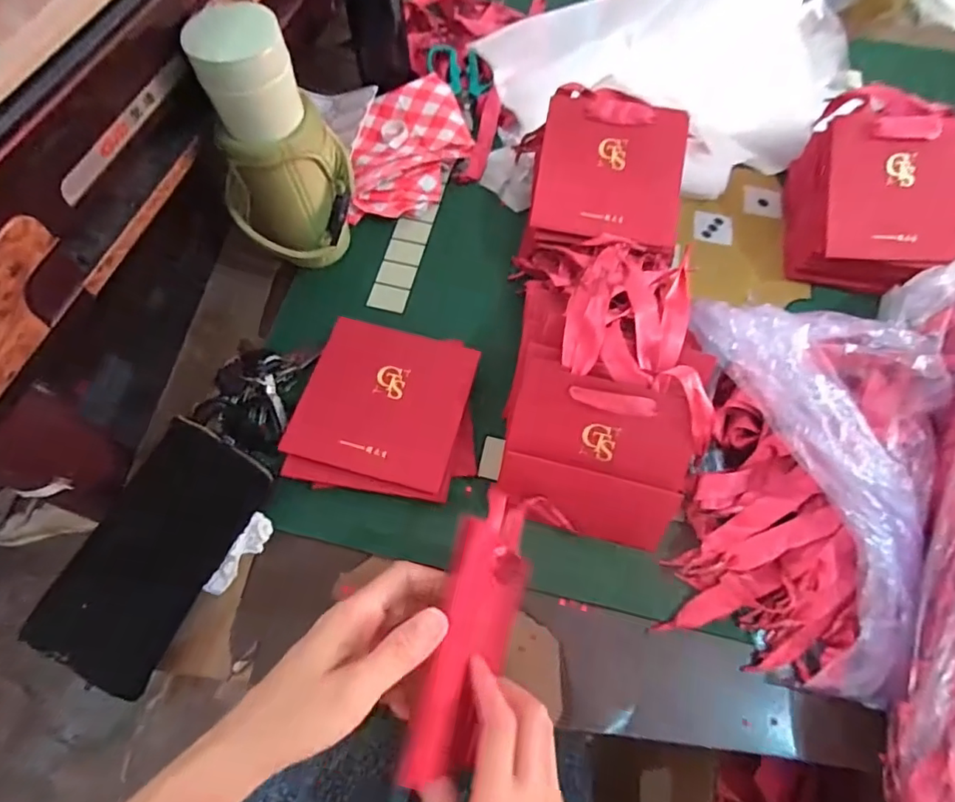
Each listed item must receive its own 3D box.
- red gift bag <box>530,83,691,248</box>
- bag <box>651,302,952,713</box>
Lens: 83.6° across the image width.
[{"bbox_3d":[0.134,-0.234,0.530,0.140,0.011,0.149,10,90,3],"label":"red gift bag"},{"bbox_3d":[0.261,0.063,0.427,0.202,0.101,0.291,14,64,3],"label":"bag"}]

